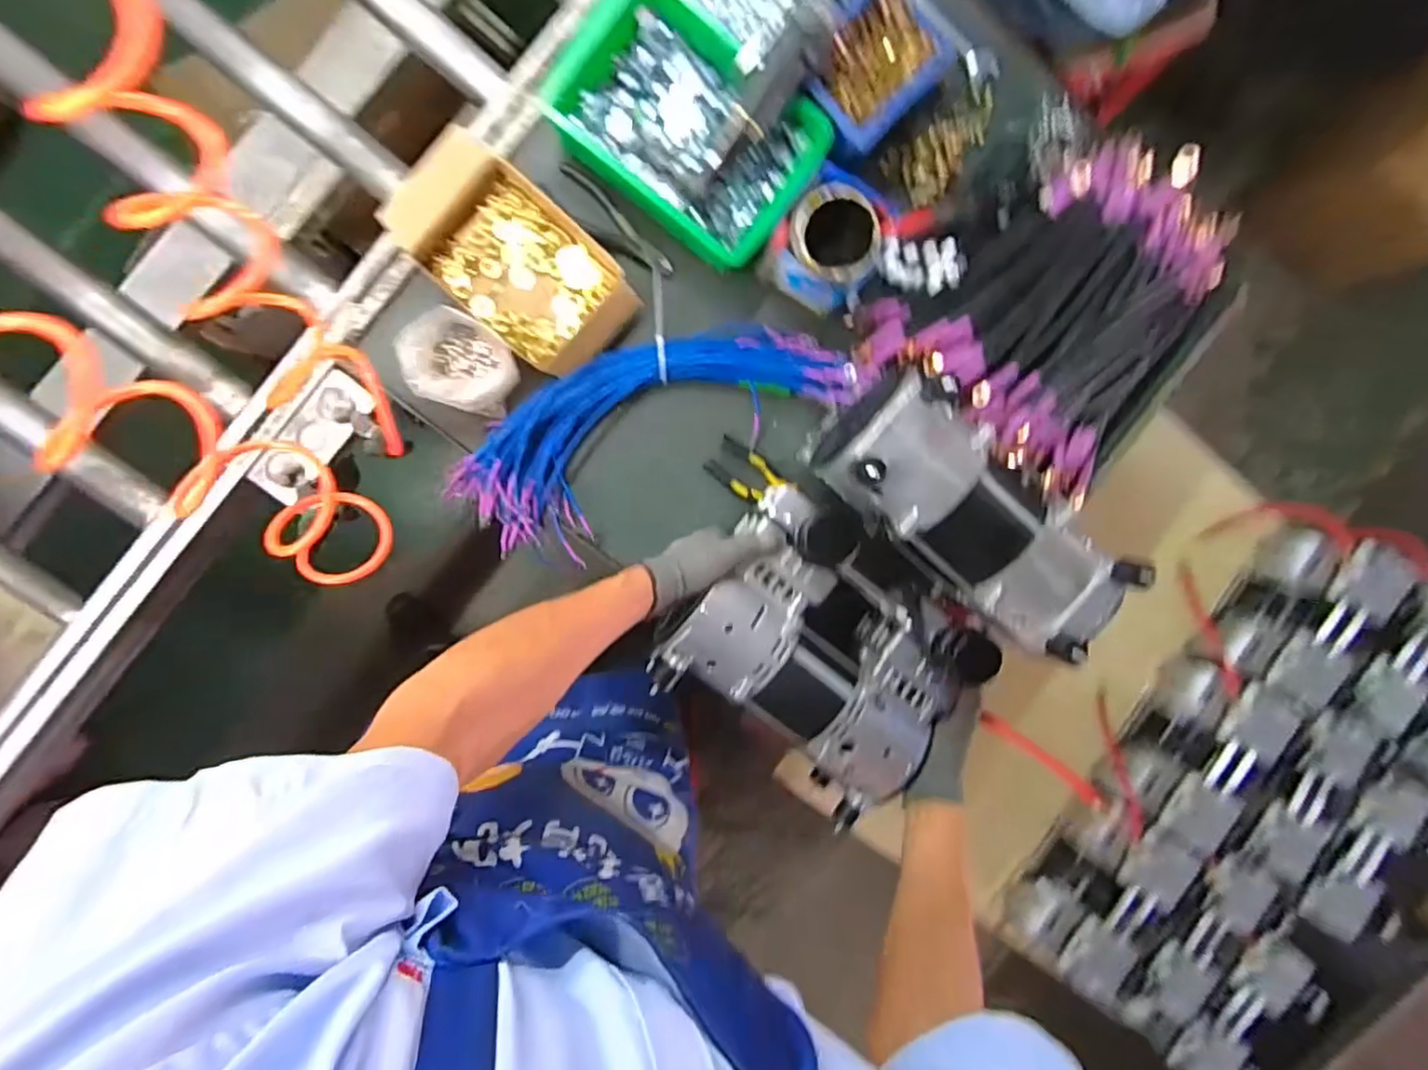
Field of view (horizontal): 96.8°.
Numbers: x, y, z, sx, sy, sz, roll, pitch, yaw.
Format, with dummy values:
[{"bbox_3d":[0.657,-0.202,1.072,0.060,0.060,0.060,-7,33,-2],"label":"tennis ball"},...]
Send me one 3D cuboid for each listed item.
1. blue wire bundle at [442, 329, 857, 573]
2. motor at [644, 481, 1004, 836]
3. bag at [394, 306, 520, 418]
[{"bbox_3d":[-0.069,-0.126,0.704,0.427,0.043,0.176,-33,97,-3],"label":"blue wire bundle"},{"bbox_3d":[0.116,0.122,0.669,0.290,0.133,0.238,37,89,-8],"label":"motor"},{"bbox_3d":[-0.268,-0.179,0.671,0.111,0.061,0.090,37,89,-8],"label":"bag"}]

